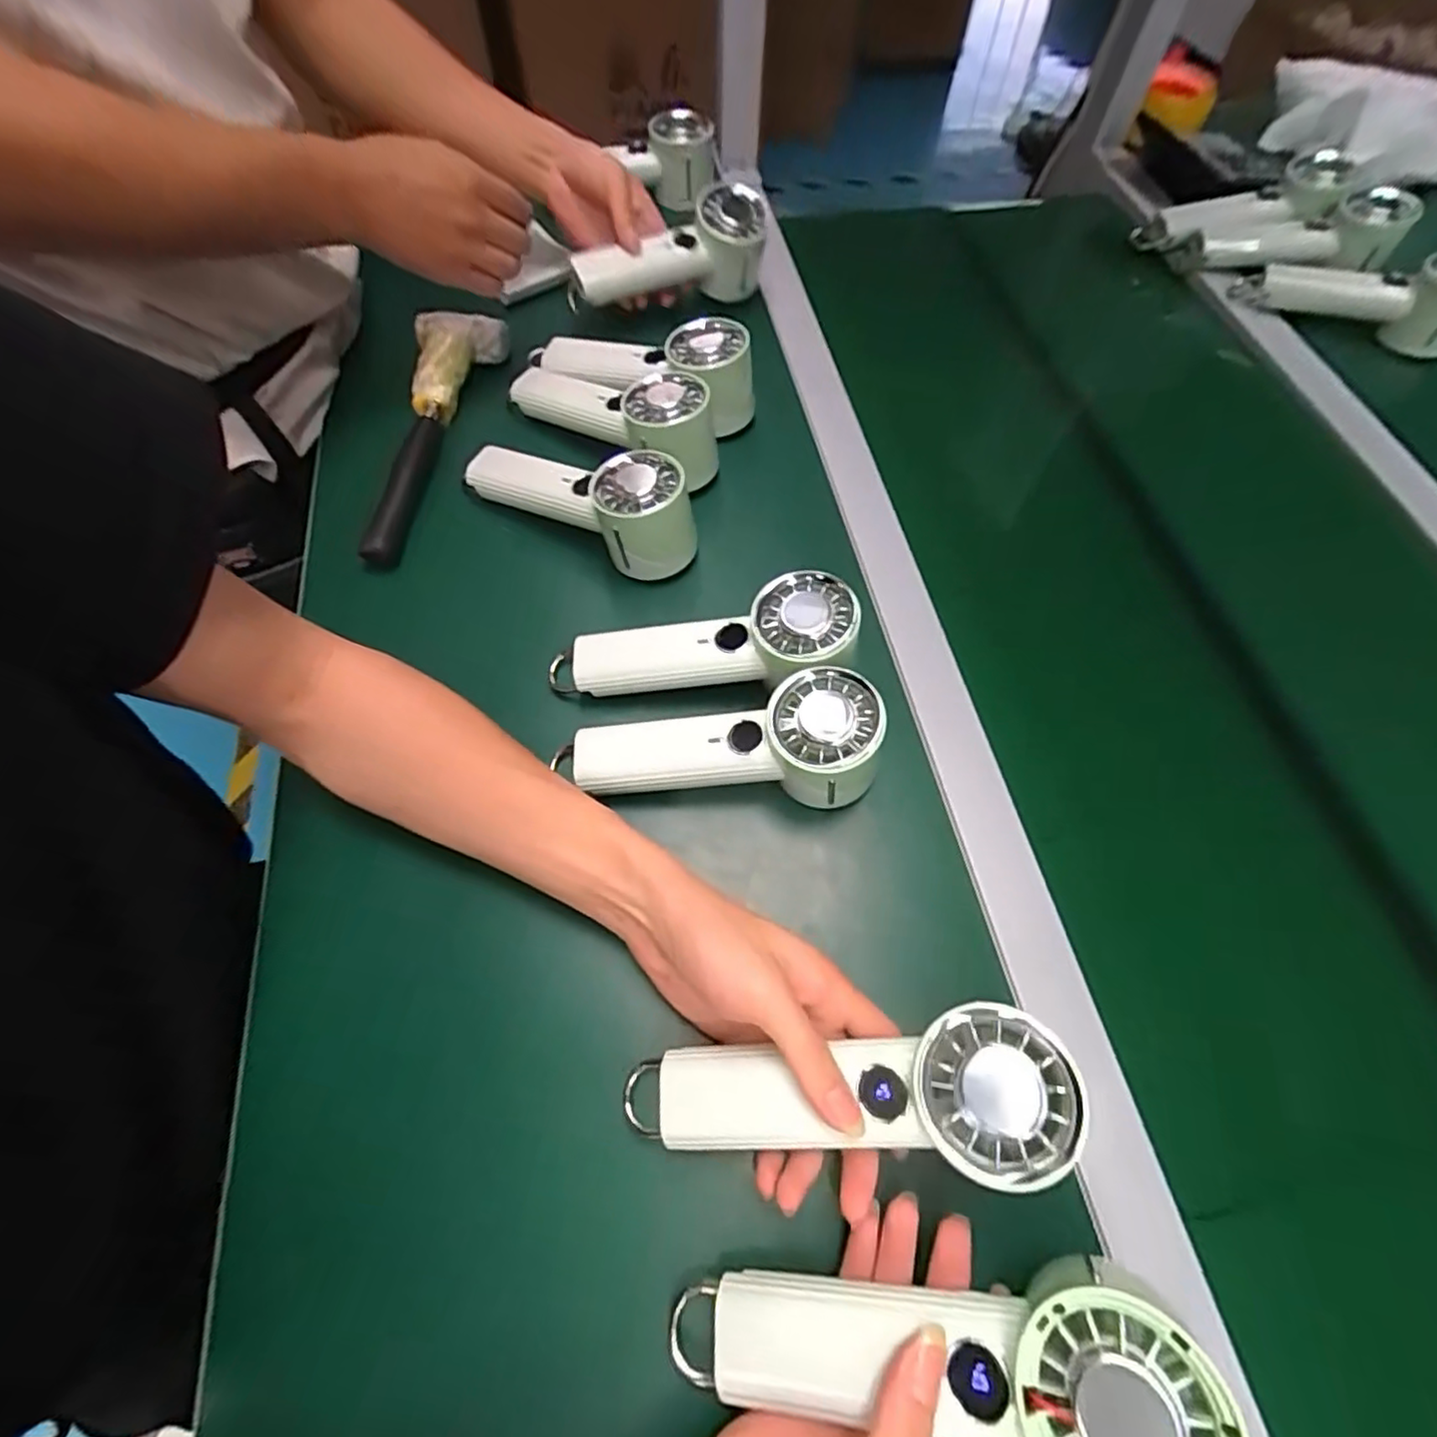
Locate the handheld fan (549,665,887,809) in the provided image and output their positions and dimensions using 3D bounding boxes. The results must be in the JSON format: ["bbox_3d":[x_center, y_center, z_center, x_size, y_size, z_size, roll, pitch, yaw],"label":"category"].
[{"bbox_3d":[-0.001,0.019,0.385,0.186,0.057,0.060,-6,62,12],"label":"handheld fan"}]

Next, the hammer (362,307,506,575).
[{"bbox_3d":[-0.244,-0.230,0.533,0.067,0.042,0.221,19,87,8],"label":"hammer"}]

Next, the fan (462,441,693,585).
[{"bbox_3d":[-0.098,-0.159,0.469,0.185,0.076,0.060,28,65,12],"label":"fan"}]

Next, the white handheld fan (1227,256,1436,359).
[{"bbox_3d":[0.605,-0.402,0.606,0.185,0.055,0.081,11,63,4],"label":"white handheld fan"}]

